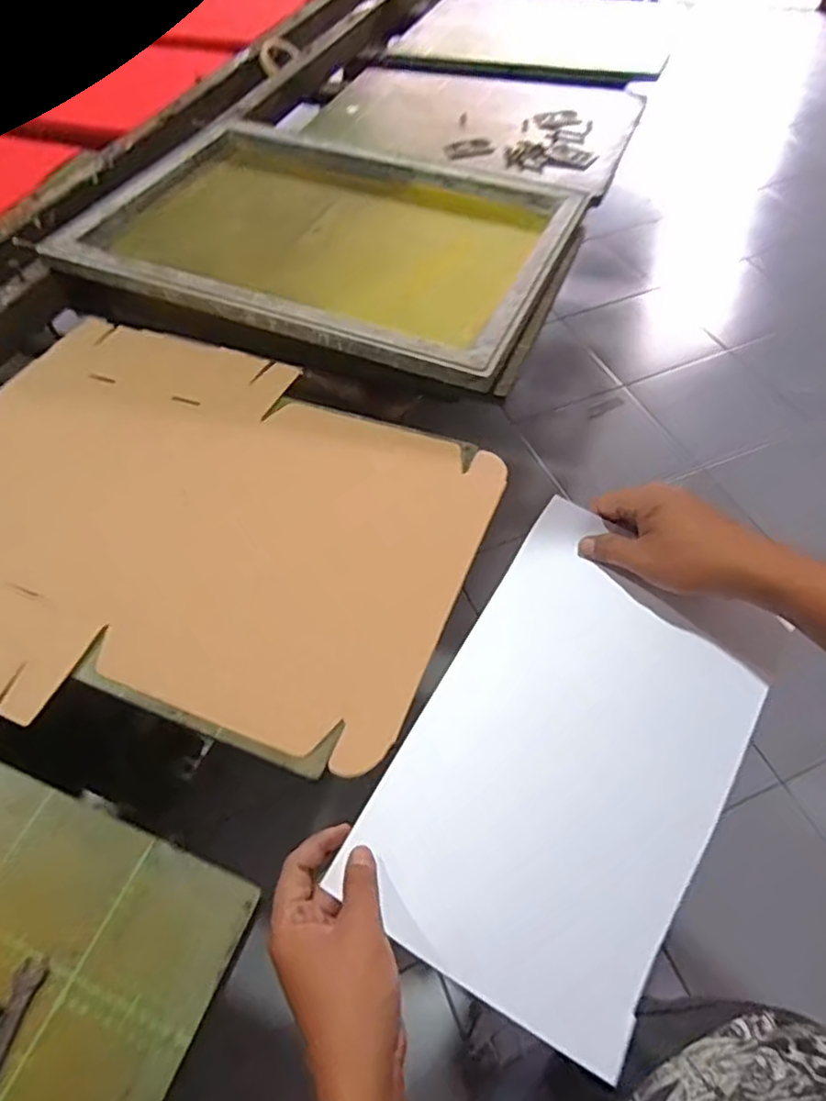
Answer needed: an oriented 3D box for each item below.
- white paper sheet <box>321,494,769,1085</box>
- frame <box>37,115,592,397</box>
[{"bbox_3d":[0.107,0.139,0.446,0.200,0.022,0.297,30,72,10],"label":"white paper sheet"},{"bbox_3d":[-0.123,-0.461,0.955,0.673,0.061,0.488,19,58,16],"label":"frame"}]

